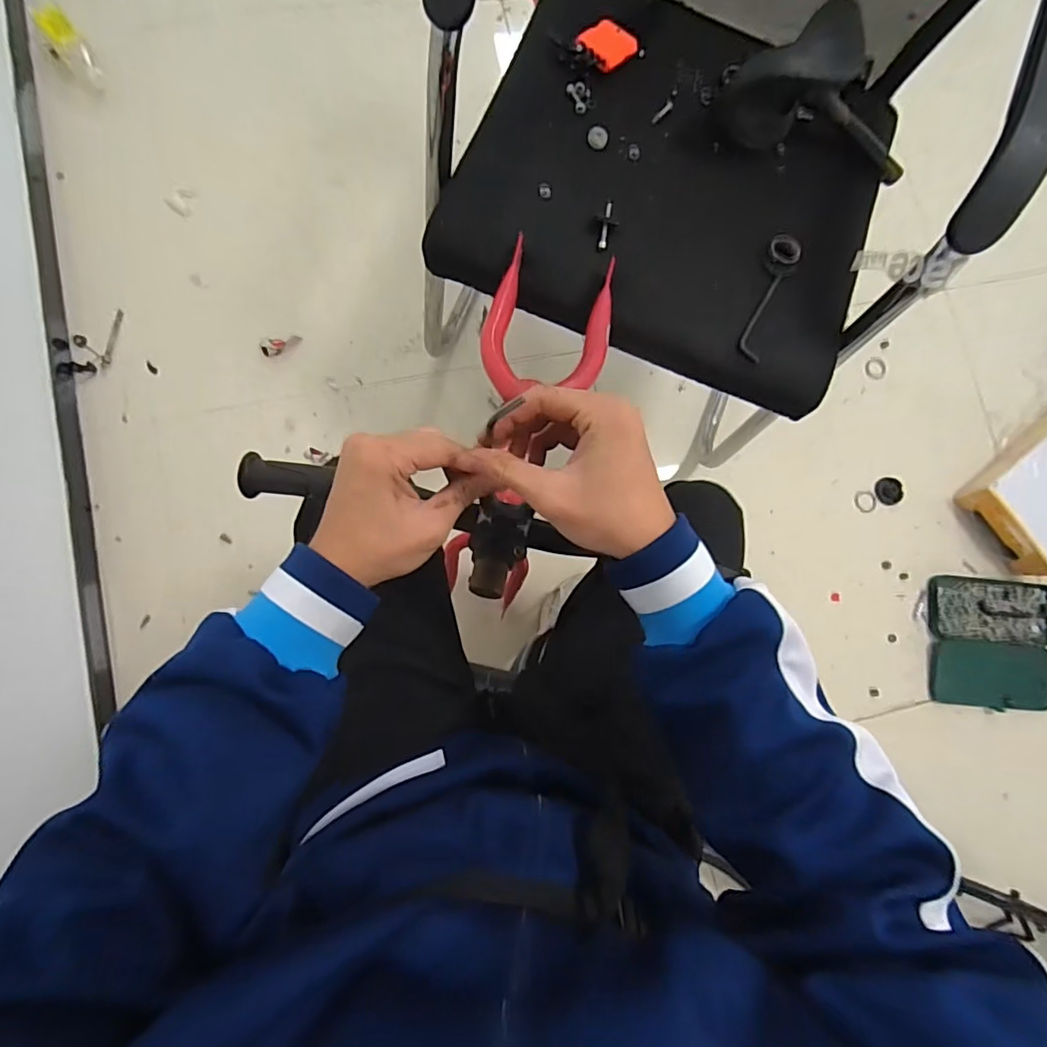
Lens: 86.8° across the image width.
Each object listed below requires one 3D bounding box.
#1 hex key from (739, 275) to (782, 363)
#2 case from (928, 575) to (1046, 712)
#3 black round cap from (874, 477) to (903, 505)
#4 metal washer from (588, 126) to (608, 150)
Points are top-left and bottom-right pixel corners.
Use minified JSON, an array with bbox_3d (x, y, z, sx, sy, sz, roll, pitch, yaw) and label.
[{"bbox_3d":[0.260,-0.228,0.610,0.026,0.006,0.102,18,83,-2],"label":"hex key"},{"bbox_3d":[0.906,0.231,1.073,0.253,0.032,0.245,6,83,-4],"label":"case"},{"bbox_3d":[0.730,-0.065,1.105,0.055,0.015,0.055,0,83,-4],"label":"black round cap"},{"bbox_3d":[0.085,-0.439,0.630,0.023,0.004,0.028,5,83,-4],"label":"metal washer"}]

